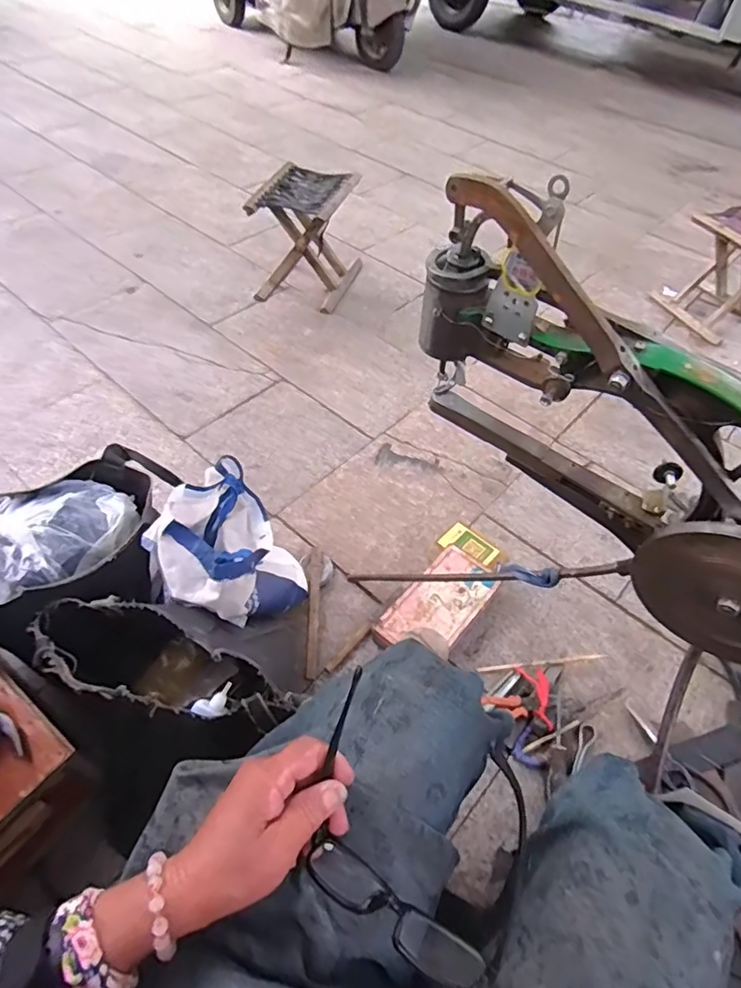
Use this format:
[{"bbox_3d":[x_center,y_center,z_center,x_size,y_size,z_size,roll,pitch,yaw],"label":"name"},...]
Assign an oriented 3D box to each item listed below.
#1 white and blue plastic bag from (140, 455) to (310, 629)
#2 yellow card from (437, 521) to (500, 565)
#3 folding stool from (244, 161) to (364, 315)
[{"bbox_3d":[-0.214,0.101,0.831,0.184,0.233,0.222,22,54,12],"label":"white and blue plastic bag"},{"bbox_3d":[0.190,0.101,1.049,0.100,0.008,0.068,35,60,23],"label":"yellow card"},{"bbox_3d":[-0.166,-0.687,1.460,0.220,0.258,0.265,18,53,9],"label":"folding stool"}]

